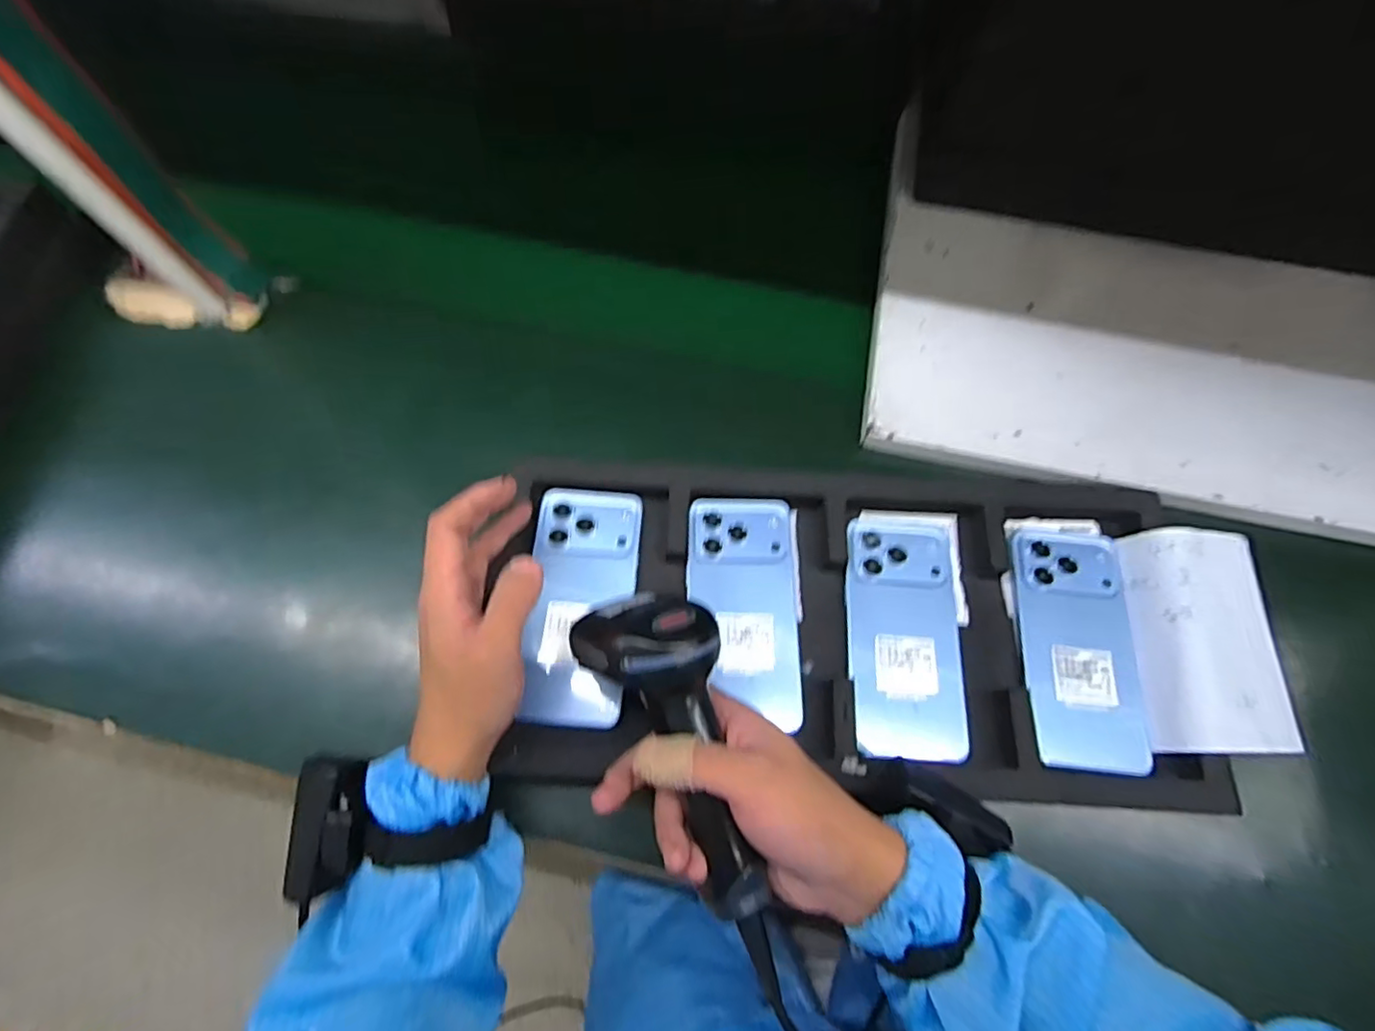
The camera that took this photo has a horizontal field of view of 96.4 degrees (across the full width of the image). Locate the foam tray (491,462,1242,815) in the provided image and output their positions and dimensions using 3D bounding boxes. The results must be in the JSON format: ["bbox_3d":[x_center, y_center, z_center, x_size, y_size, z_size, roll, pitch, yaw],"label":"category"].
[{"bbox_3d":[0.104,0.071,0.421,0.433,0.027,0.213,3,68,0],"label":"foam tray"}]

